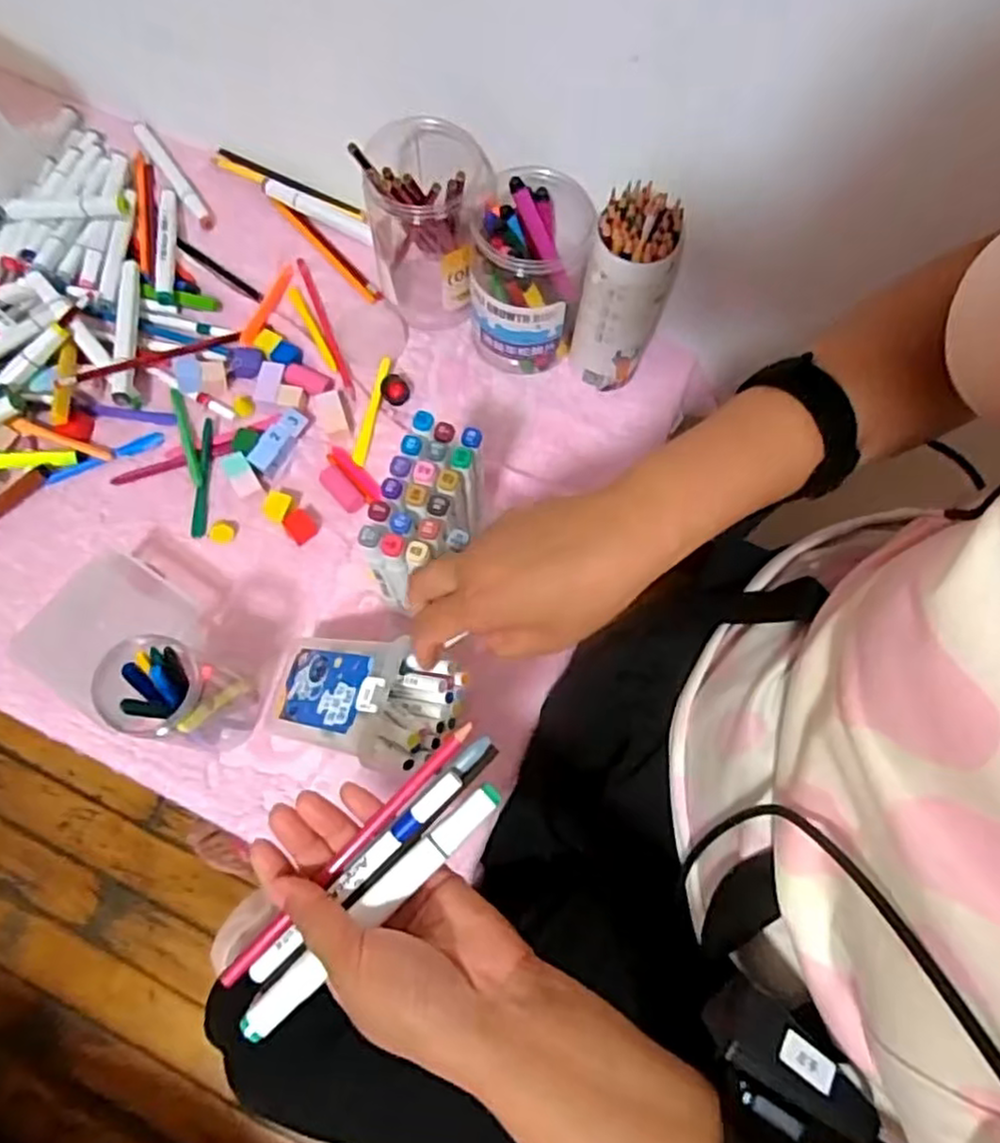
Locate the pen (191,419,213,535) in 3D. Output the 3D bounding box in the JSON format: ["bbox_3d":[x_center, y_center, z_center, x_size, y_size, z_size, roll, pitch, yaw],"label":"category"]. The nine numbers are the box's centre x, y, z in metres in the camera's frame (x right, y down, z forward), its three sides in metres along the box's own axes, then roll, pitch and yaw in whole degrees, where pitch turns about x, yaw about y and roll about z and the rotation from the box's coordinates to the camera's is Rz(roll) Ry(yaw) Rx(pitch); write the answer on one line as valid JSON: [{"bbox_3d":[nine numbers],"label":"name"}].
[{"bbox_3d":[-0.259,-0.084,0.613,0.011,0.009,0.107,-2,71,-3],"label":"pen"}]

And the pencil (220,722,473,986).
[{"bbox_3d":[-0.080,0.146,0.359,0.009,0.013,0.165,43,86,12],"label":"pencil"}]

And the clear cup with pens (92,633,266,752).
[{"bbox_3d":[-0.219,0.085,0.497,0.062,0.128,0.063,1,71,-2],"label":"clear cup with pens"}]

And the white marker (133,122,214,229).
[{"bbox_3d":[-0.337,-0.410,0.719,0.016,0.018,0.149,-33,75,-12],"label":"white marker"}]

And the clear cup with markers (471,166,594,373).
[{"bbox_3d":[0.025,-0.256,0.615,0.095,0.140,0.109,4,71,0],"label":"clear cup with markers"}]

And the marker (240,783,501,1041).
[{"bbox_3d":[-0.061,0.164,0.344,0.157,0.012,0.016,-43,77,-10],"label":"marker"}]

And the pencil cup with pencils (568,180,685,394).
[{"bbox_3d":[0.102,-0.225,0.587,0.063,0.177,0.062,1,71,-2],"label":"pencil cup with pencils"}]

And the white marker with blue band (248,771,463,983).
[{"bbox_3d":[-0.072,0.151,0.349,0.138,0.009,0.011,-44,77,-3],"label":"white marker with blue band"}]

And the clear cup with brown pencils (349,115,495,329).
[{"bbox_3d":[-0.068,-0.316,0.618,0.108,0.166,0.123,6,71,0],"label":"clear cup with brown pencils"}]

